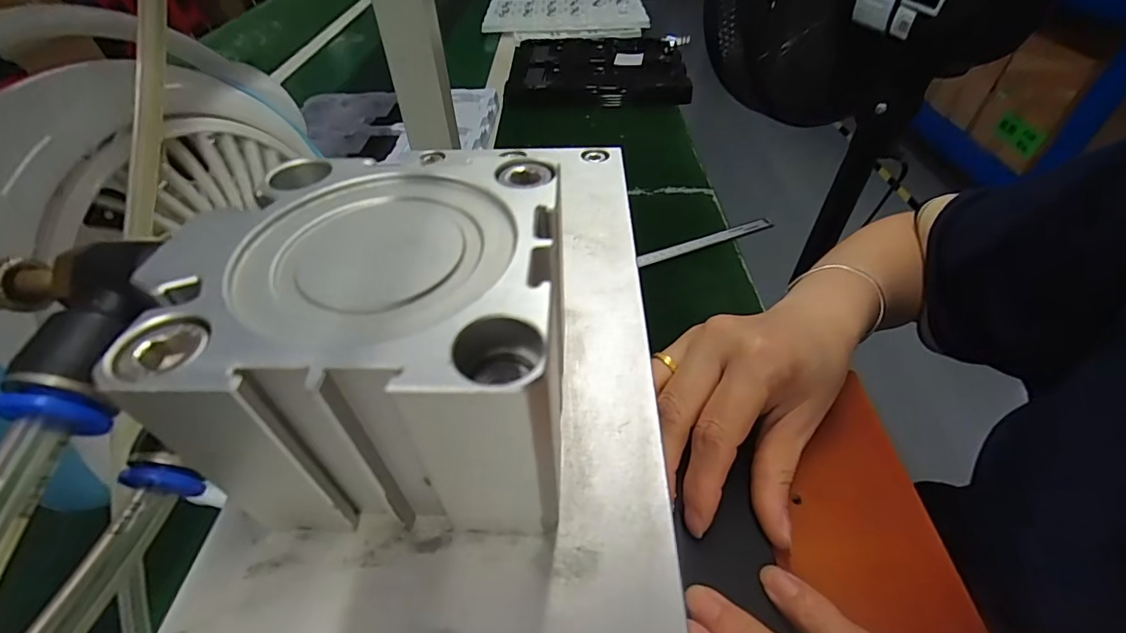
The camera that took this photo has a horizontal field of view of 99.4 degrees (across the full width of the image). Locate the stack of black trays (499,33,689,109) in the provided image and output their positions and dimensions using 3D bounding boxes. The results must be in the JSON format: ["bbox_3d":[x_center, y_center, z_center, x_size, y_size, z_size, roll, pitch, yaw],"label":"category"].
[{"bbox_3d":[0.067,-0.478,0.921,0.331,0.040,0.361,4,45,6],"label":"stack of black trays"}]

